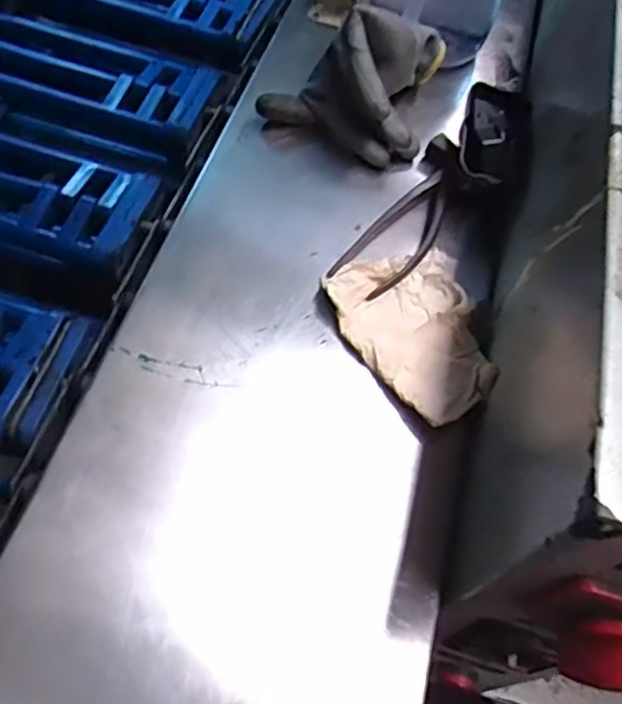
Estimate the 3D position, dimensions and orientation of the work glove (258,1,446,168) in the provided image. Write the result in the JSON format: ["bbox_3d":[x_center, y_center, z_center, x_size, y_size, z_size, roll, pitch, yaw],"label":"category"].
[{"bbox_3d":[0.042,-0.219,0.512,0.123,0.091,0.116,24,58,7],"label":"work glove"}]

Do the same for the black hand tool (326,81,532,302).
[{"bbox_3d":[0.099,-0.123,0.480,0.070,0.048,0.225,33,59,12],"label":"black hand tool"}]

